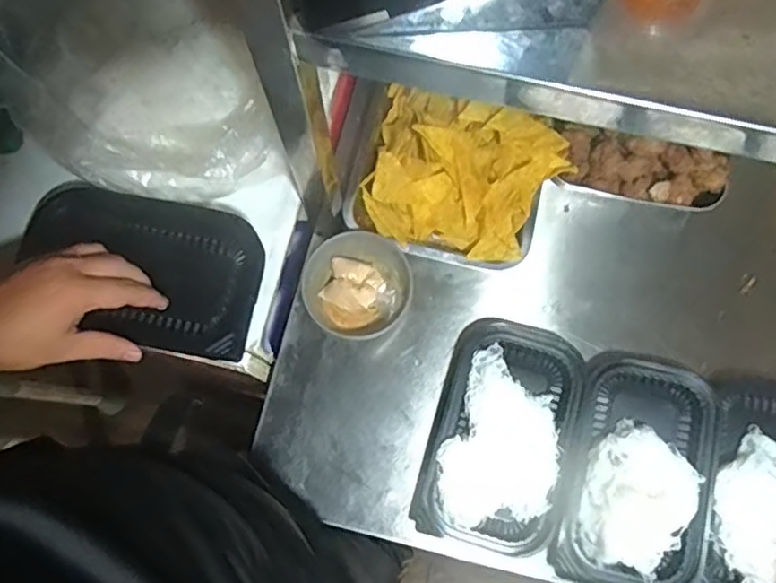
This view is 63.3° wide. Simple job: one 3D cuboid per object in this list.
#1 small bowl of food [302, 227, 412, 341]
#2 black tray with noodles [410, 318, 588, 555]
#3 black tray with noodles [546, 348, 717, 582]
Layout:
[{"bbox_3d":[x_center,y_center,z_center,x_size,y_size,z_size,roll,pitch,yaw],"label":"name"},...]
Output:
[{"bbox_3d":[-0.031,-0.003,0.675,0.107,0.054,0.110,0,76,1],"label":"small bowl of food"},{"bbox_3d":[0.119,0.146,0.651,0.138,0.035,0.223,17,77,5],"label":"black tray with noodles"},{"bbox_3d":[0.251,0.183,0.640,0.129,0.043,0.231,14,77,5],"label":"black tray with noodles"}]

